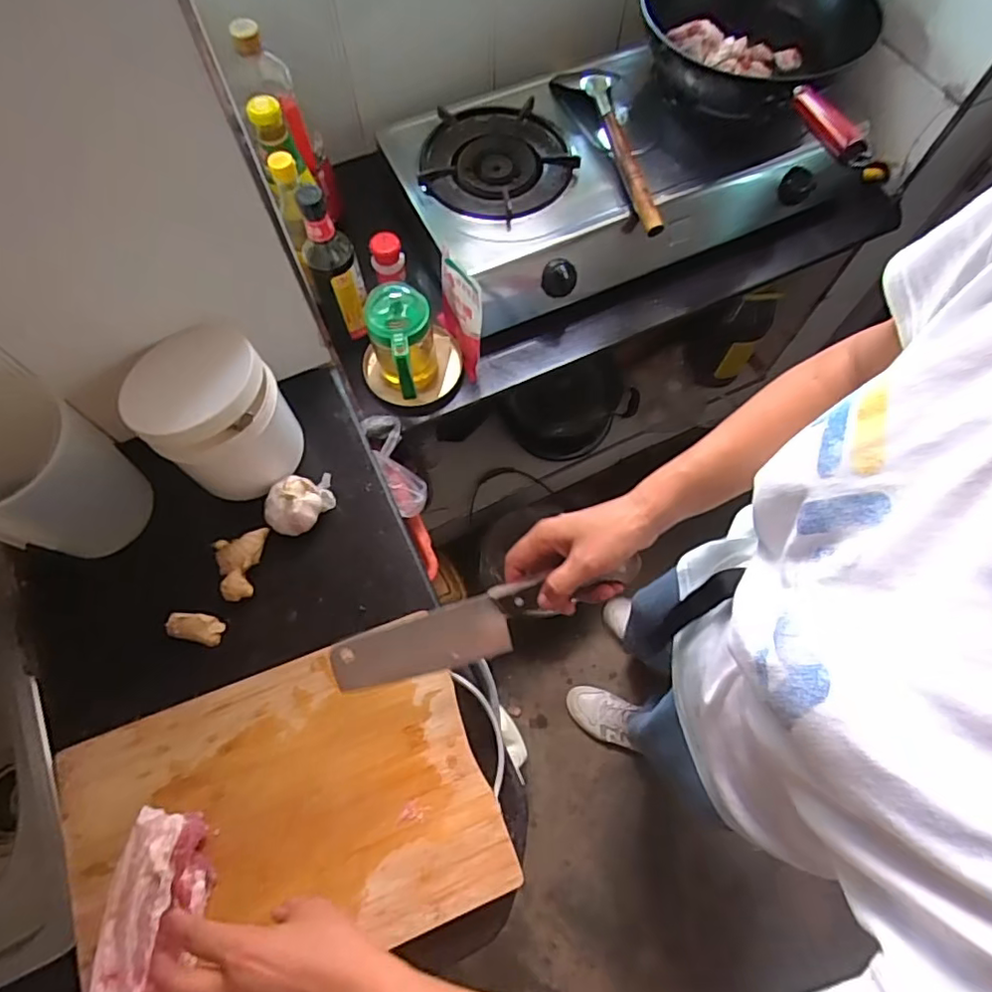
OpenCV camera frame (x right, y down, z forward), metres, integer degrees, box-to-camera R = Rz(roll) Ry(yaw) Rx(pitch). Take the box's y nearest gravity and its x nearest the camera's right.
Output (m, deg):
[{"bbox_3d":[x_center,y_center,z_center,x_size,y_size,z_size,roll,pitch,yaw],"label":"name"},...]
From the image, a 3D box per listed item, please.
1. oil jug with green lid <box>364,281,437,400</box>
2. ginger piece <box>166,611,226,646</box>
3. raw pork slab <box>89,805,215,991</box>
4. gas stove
[{"bbox_3d":[-0.120,-0.196,0.804,0.083,0.166,0.106,-17,68,-7],"label":"oil jug with green lid"},{"bbox_3d":[-0.284,0.123,0.557,0.046,0.022,0.025,11,68,4],"label":"ginger piece"},{"bbox_3d":[-0.264,0.325,0.449,0.069,0.025,0.148,6,65,2],"label":"raw pork slab"},{"bbox_3d":[0.230,-0.491,0.951,0.746,0.189,0.418,-24,70,-10],"label":"gas stove"}]

